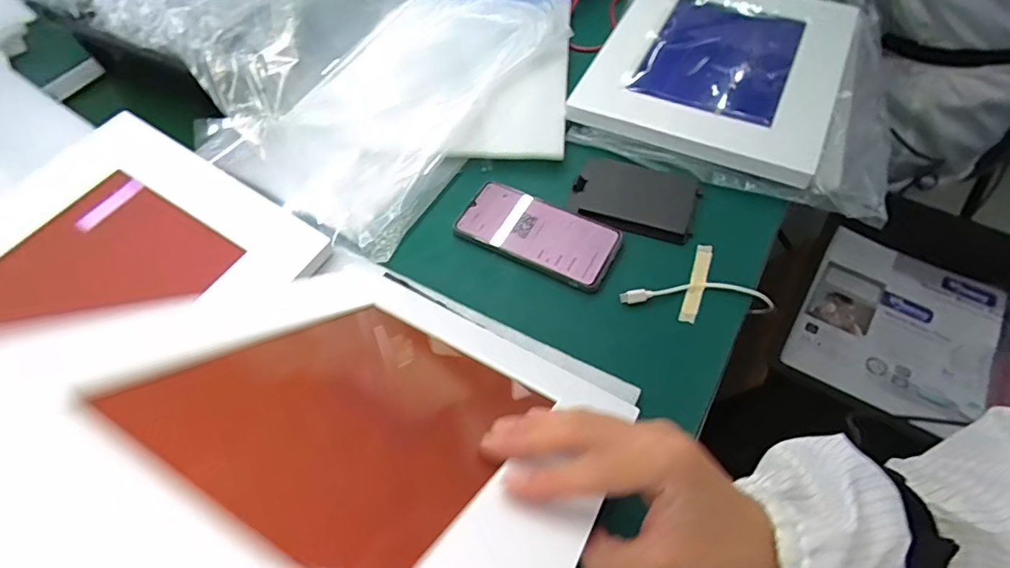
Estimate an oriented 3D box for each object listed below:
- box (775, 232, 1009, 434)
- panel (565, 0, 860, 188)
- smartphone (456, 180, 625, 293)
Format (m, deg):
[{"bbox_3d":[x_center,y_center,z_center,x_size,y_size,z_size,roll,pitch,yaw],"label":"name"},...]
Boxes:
[{"bbox_3d":[0.646,0.064,0.859,0.284,0.042,0.345,28,61,20],"label":"box"},{"bbox_3d":[0.246,-0.258,0.588,0.252,0.045,0.311,23,60,18],"label":"panel"},{"bbox_3d":[0.030,-0.049,0.491,0.148,0.012,0.071,26,61,20],"label":"smartphone"}]

